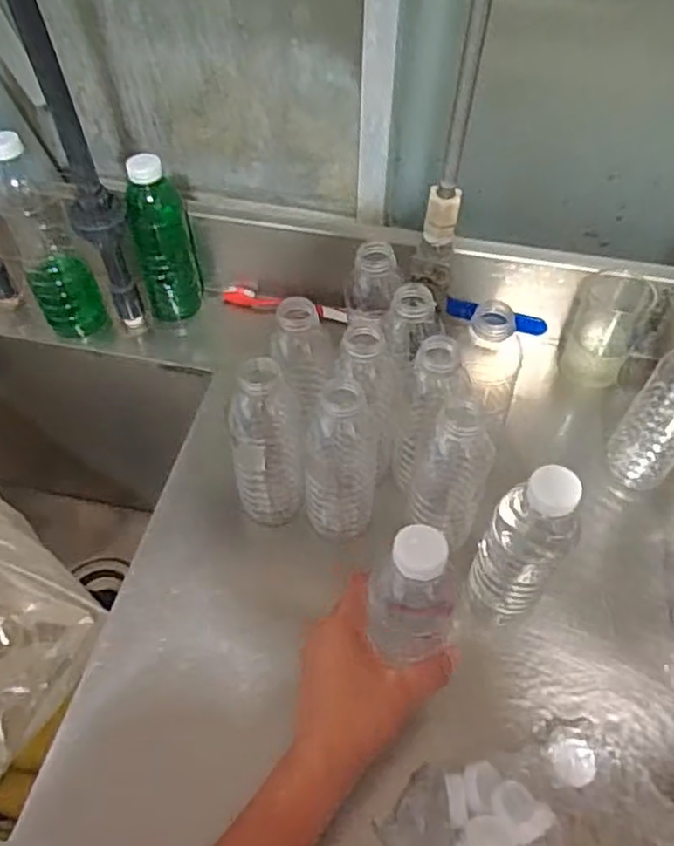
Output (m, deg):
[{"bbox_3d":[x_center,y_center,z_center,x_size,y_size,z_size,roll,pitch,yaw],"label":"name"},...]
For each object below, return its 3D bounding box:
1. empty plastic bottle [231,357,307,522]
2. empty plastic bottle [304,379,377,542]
[{"bbox_3d":[-0.054,0.016,0.547,0.053,0.175,0.052,-1,53,-2],"label":"empty plastic bottle"},{"bbox_3d":[0.005,0.023,0.543,0.054,0.173,0.066,6,53,3],"label":"empty plastic bottle"}]

